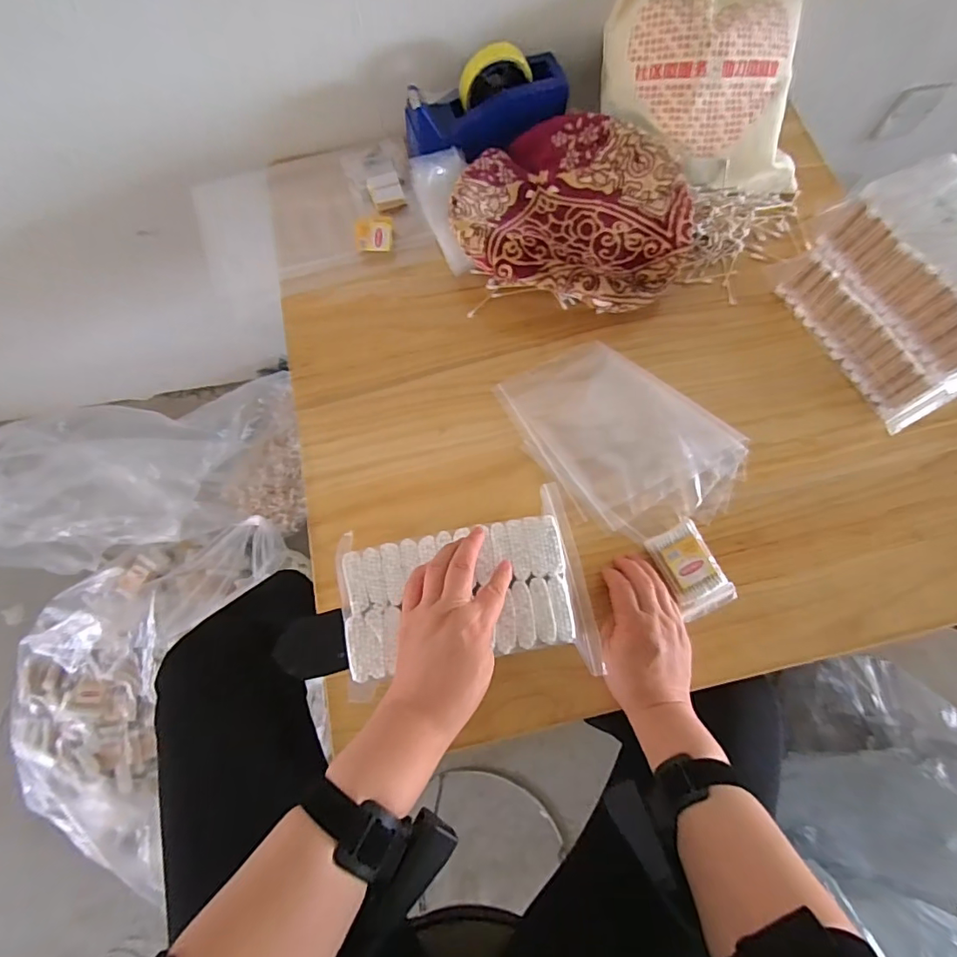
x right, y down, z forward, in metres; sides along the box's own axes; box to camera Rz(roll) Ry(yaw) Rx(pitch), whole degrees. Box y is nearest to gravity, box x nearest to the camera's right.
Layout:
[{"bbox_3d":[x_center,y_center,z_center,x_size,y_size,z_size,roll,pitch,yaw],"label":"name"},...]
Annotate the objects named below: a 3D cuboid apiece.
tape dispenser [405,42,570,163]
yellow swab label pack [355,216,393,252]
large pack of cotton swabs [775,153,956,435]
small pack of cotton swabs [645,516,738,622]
[{"bbox_3d":[0.004,-0.470,0.631,0.202,0.068,0.093,-19,116,4],"label":"tape dispenser"},{"bbox_3d":[-0.136,-0.319,0.647,0.048,0.011,0.050,-2,71,-2],"label":"yellow swab label pack"},{"bbox_3d":[0.473,-0.192,0.543,0.117,0.169,0.221,-19,73,-7],"label":"large pack of cotton swabs"},{"bbox_3d":[0.219,0.092,0.511,0.060,0.017,0.088,-21,73,-8],"label":"small pack of cotton swabs"}]

